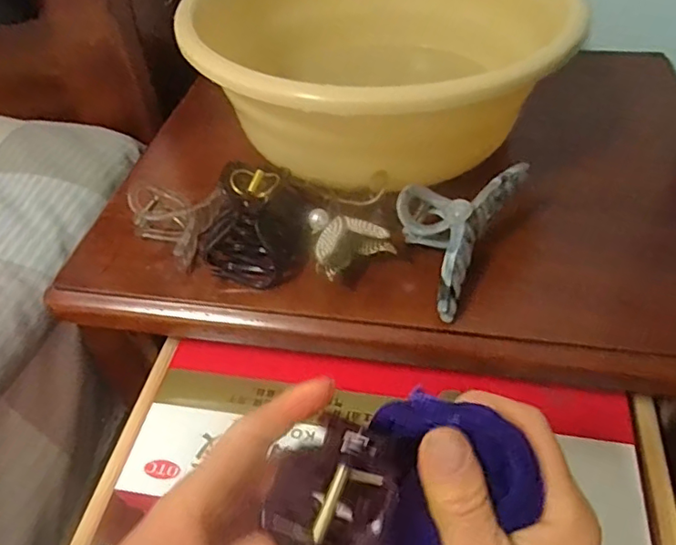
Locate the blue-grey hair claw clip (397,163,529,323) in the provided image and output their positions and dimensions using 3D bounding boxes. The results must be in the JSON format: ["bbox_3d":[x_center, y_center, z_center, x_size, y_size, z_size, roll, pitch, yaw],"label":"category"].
[{"bbox_3d":[0.072,-0.028,0.387,0.064,0.053,0.113,22,51,23],"label":"blue-grey hair claw clip"}]

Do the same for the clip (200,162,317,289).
[{"bbox_3d":[-0.055,-0.035,0.394,0.071,0.055,0.073,23,51,23],"label":"clip"}]

